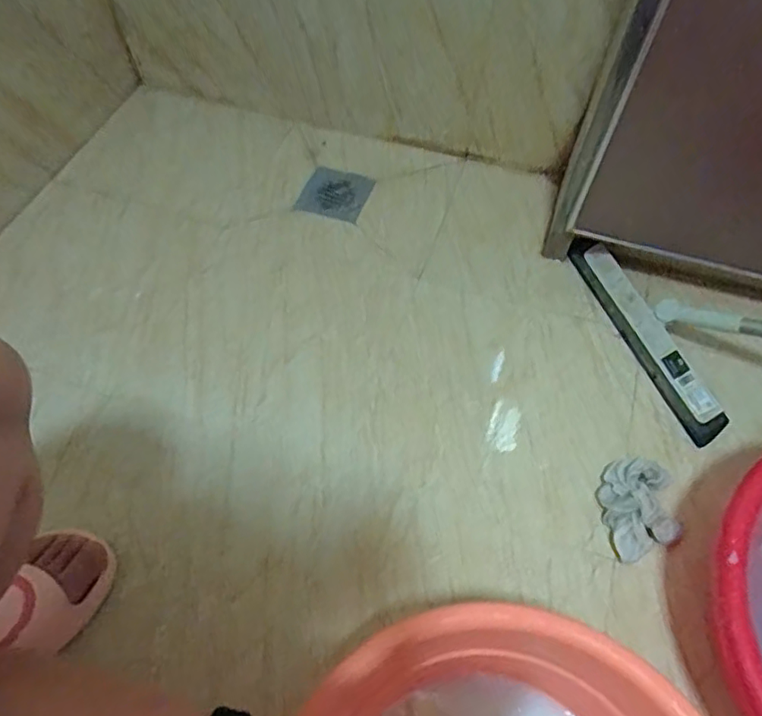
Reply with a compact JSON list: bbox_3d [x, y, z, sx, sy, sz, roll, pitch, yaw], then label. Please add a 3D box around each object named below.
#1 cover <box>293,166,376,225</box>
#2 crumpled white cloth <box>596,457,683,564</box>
[{"bbox_3d":[-0.067,-0.253,0.873,0.091,0.014,0.103,16,60,11],"label":"cover"},{"bbox_3d":[0.270,0.155,0.600,0.073,0.033,0.104,3,58,3],"label":"crumpled white cloth"}]

